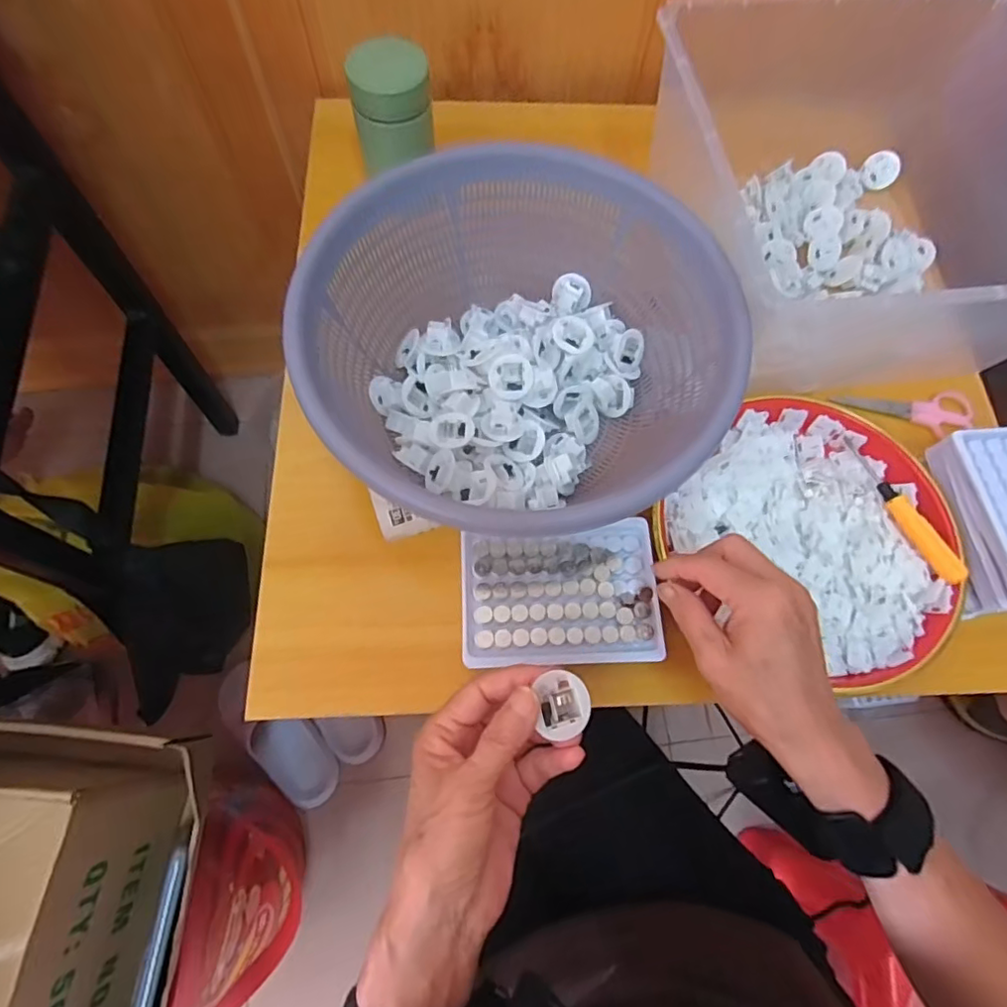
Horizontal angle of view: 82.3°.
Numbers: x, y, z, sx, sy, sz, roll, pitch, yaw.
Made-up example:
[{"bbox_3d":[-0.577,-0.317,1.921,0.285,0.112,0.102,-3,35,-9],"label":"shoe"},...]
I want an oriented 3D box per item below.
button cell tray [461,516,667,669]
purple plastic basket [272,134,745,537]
[{"bbox_3d":[0.038,0.059,0.382,0.128,0.011,0.092,-2,71,-3],"label":"button cell tray"},{"bbox_3d":[0.012,-0.102,0.426,0.294,0.128,0.277,-15,72,-7],"label":"purple plastic basket"}]

